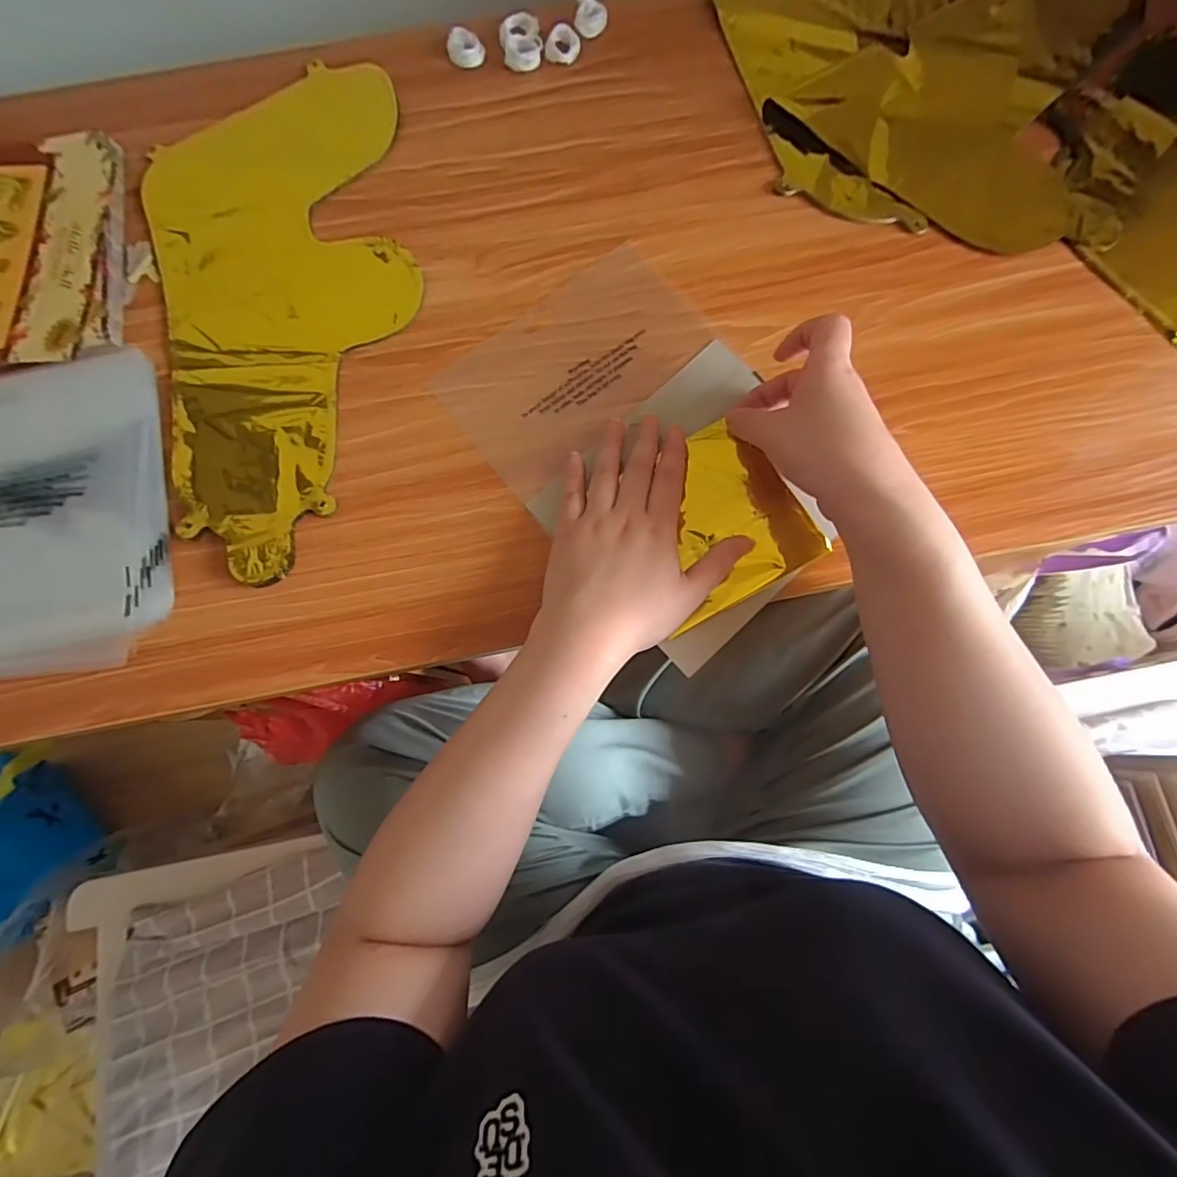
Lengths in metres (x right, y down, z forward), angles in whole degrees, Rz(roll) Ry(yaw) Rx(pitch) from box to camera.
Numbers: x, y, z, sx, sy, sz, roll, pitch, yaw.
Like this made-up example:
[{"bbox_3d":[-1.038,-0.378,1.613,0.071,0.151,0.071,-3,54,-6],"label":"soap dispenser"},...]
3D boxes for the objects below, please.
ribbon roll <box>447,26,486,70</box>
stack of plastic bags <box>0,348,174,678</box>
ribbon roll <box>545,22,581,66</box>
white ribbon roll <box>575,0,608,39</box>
[{"bbox_3d":[-0.106,-0.466,0.462,0.031,0.013,0.029,0,78,0],"label":"ribbon roll"},{"bbox_3d":[-0.410,-0.043,0.372,0.223,0.023,0.217,-12,79,-3],"label":"stack of plastic bags"},{"bbox_3d":[-0.022,-0.467,0.459,0.029,0.016,0.024,0,78,0],"label":"ribbon roll"},{"bbox_3d":[0.002,-0.496,0.465,0.026,0.012,0.030,5,78,1],"label":"white ribbon roll"}]

